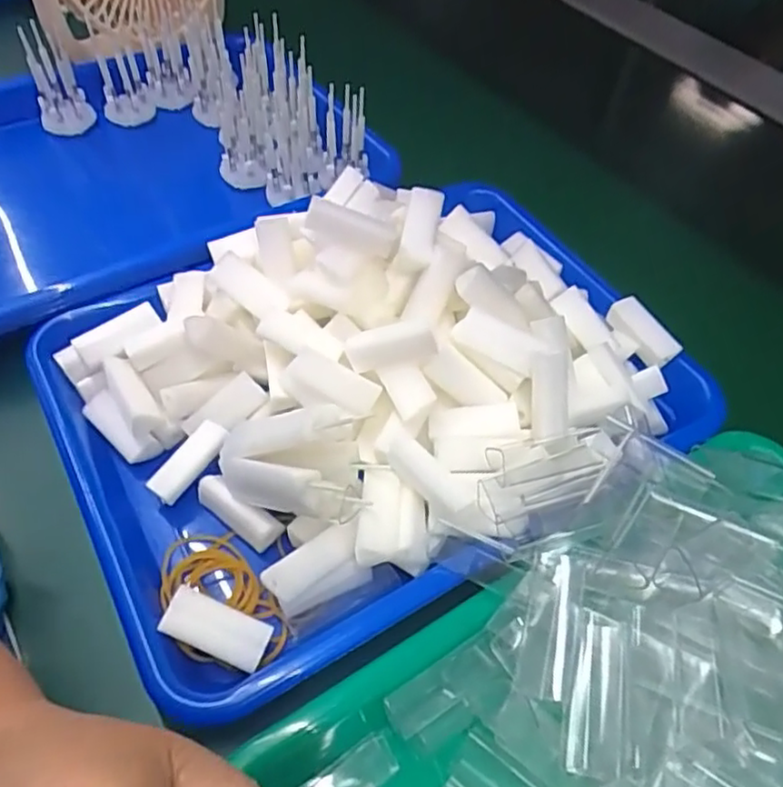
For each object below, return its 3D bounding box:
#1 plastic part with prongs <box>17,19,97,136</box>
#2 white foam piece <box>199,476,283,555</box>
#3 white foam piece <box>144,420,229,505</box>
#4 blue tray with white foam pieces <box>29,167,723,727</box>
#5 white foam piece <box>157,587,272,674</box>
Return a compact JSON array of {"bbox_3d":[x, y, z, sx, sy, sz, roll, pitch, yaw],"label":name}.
[{"bbox_3d":[-0.253,-0.235,0.497,0.037,0.073,0.024,-20,56,-20],"label":"plastic part with prongs"},{"bbox_3d":[-0.077,0.058,0.327,0.047,0.019,0.014,32,56,20],"label":"white foam piece"},{"bbox_3d":[-0.105,0.034,0.339,0.016,0.012,0.046,36,78,22],"label":"white foam piece"},{"bbox_3d":[-0.002,-0.017,0.346,0.333,0.093,0.235,-20,56,-19],"label":"blue tray with white foam pieces"},{"bbox_3d":[-0.075,0.101,0.283,0.045,0.006,0.021,27,52,-5],"label":"white foam piece"}]

